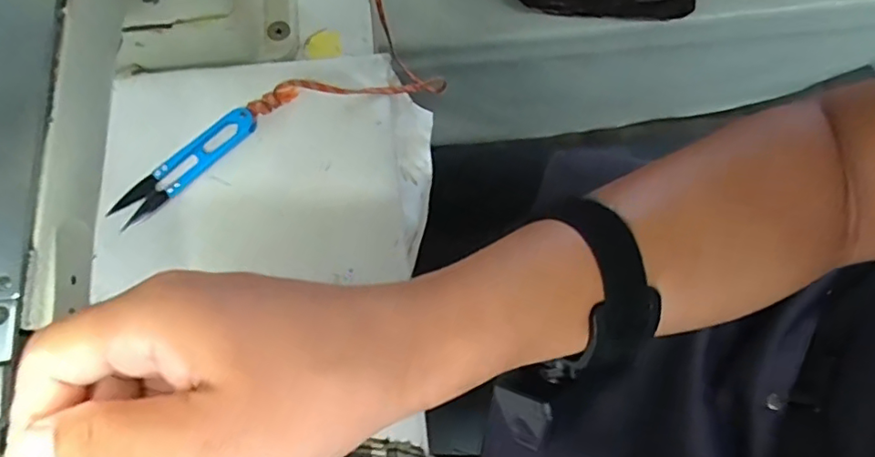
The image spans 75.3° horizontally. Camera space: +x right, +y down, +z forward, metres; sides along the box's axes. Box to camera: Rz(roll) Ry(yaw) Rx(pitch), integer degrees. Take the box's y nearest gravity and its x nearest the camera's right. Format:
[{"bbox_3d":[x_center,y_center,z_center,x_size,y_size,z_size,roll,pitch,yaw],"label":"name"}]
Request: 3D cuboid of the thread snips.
[{"bbox_3d":[-0.154,-0.038,0.346,0.100,0.009,0.021,-39,79,-8],"label":"thread snips"}]

